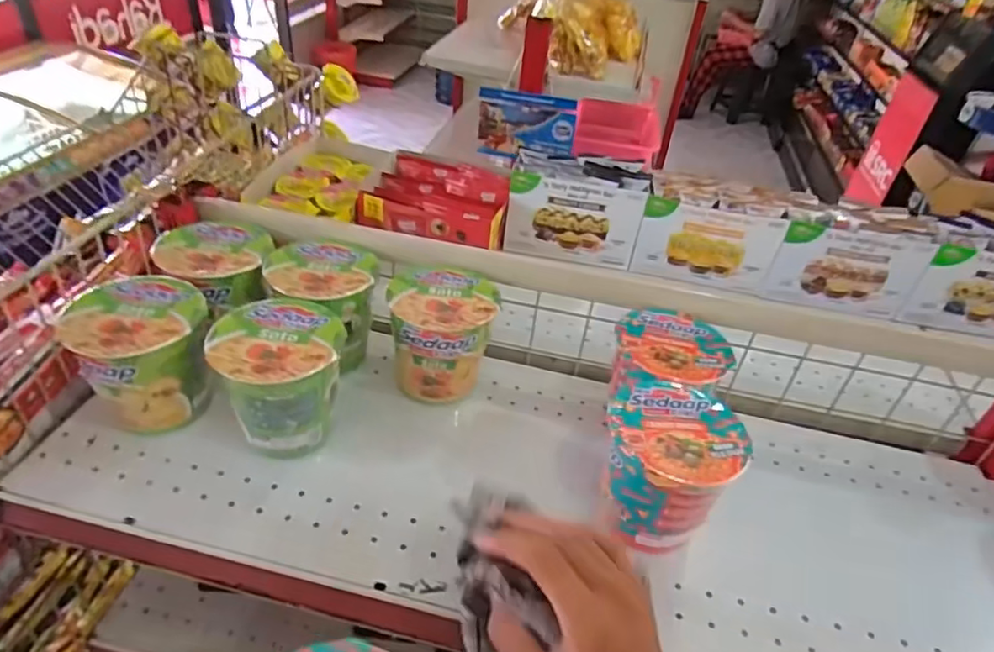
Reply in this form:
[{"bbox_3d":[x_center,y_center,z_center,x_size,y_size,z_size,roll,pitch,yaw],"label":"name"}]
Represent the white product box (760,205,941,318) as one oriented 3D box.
[{"bbox_3d":[0.465,-0.096,0.806,0.180,0.115,0.099,14,39,8],"label":"white product box"}]

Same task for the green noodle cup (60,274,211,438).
[{"bbox_3d":[-0.311,0.027,0.536,0.098,0.104,0.100,4,39,-3],"label":"green noodle cup"}]

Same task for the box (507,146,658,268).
[{"bbox_3d":[0.107,-0.168,0.840,0.178,0.127,0.086,6,39,-1],"label":"box"}]

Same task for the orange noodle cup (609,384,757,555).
[{"bbox_3d":[0.137,0.123,0.502,0.103,0.114,0.108,4,39,-3],"label":"orange noodle cup"}]

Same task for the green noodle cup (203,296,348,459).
[{"bbox_3d":[-0.191,0.048,0.534,0.103,0.104,0.106,4,39,-3],"label":"green noodle cup"}]

